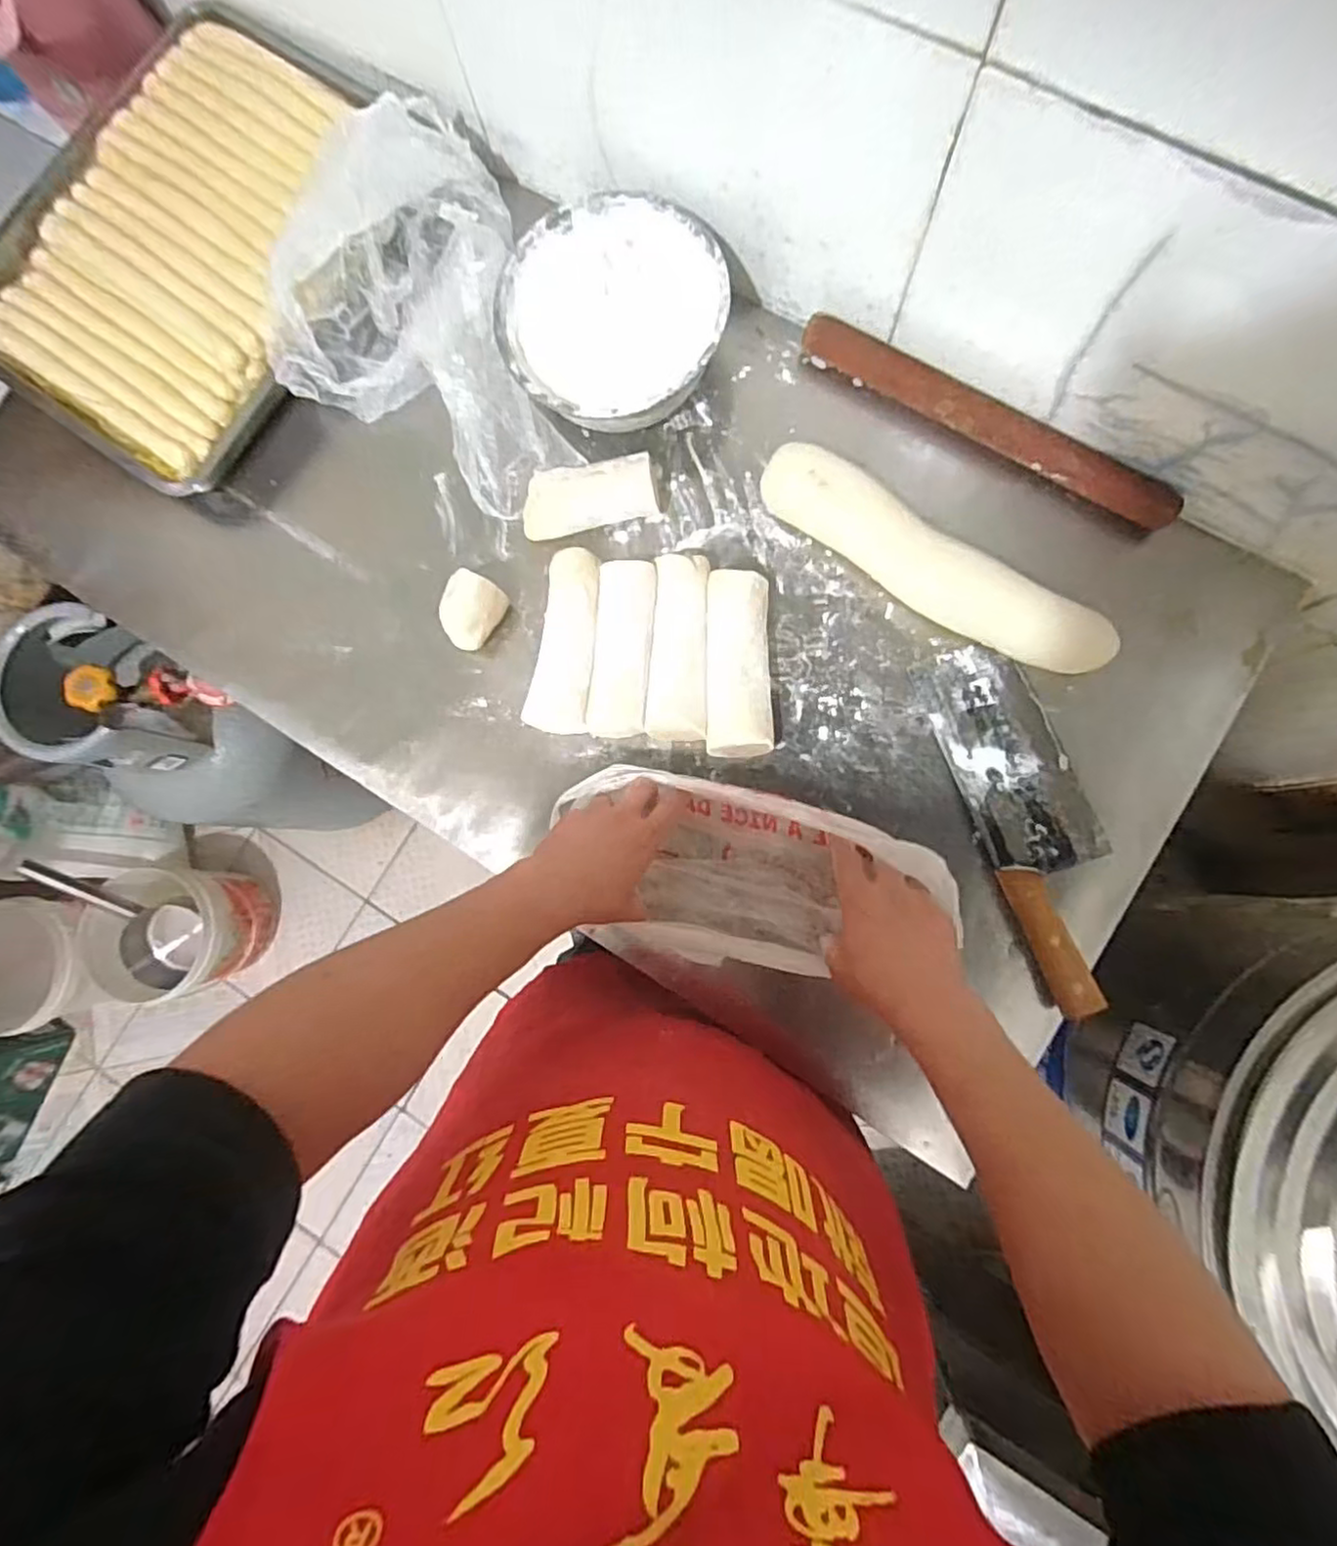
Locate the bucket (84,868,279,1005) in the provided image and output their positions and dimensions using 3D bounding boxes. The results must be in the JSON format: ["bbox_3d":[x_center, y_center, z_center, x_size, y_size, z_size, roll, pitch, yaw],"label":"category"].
[{"bbox_3d":[-0.935,0.303,1.310,0.225,0.234,0.226,0,84,4],"label":"bucket"}]

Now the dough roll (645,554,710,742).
[{"bbox_3d":[0.010,-0.111,0.614,0.051,0.036,0.163,1,84,4],"label":"dough roll"}]

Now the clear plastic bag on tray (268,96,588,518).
[{"bbox_3d":[-0.246,-0.415,0.623,0.247,0.107,0.331,-21,83,2],"label":"clear plastic bag on tray"}]

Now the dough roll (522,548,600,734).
[{"bbox_3d":[-0.093,-0.118,0.624,0.057,0.043,0.164,5,84,5],"label":"dough roll"}]

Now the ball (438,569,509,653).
[{"bbox_3d":[-0.186,-0.152,0.637,0.055,0.046,0.064,34,87,7],"label":"ball"}]

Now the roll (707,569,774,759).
[{"bbox_3d":[0.062,-0.101,0.604,0.056,0.040,0.173,-1,84,4],"label":"roll"}]

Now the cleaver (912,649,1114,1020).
[{"bbox_3d":[0.307,0.035,0.567,0.099,0.034,0.310,-18,83,2],"label":"cleaver"}]

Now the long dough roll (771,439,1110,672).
[{"bbox_3d":[0.224,-0.181,0.587,0.322,0.051,0.053,35,87,7],"label":"long dough roll"}]

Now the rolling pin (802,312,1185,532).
[{"bbox_3d":[0.278,-0.315,0.600,0.355,0.037,0.035,34,87,7],"label":"rolling pin"}]

